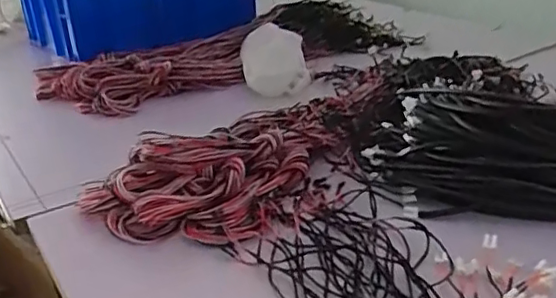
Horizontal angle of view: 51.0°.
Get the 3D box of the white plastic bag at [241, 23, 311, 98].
[{"bbox_3d":[-0.004,-0.183,1.184,0.136,0.099,0.180,-5,26,-4],"label":"white plastic bag"}]

